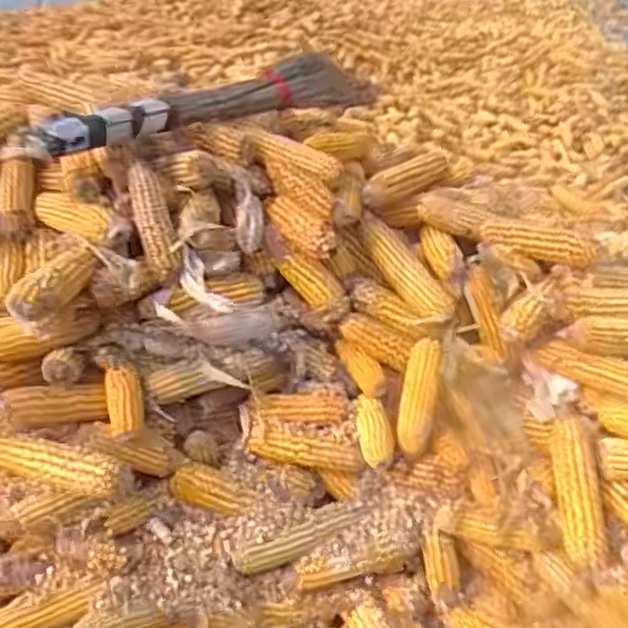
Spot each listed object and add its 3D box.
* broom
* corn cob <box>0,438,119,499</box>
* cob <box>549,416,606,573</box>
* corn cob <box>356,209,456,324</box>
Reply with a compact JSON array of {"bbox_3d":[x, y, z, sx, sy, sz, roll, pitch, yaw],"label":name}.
[{"bbox_3d":[-0.116,-0.326,1.004,0.097,0.078,0.665,21,34,32],"label":"broom"},{"bbox_3d":[-0.313,0.179,0.808,0.189,0.042,0.042,11,29,18],"label":"corn cob"},{"bbox_3d":[0.320,0.219,0.821,0.041,0.182,0.043,-10,2,-21],"label":"cob"},{"bbox_3d":[0.123,-0.063,0.934,0.181,0.047,0.045,51,41,2],"label":"corn cob"}]

